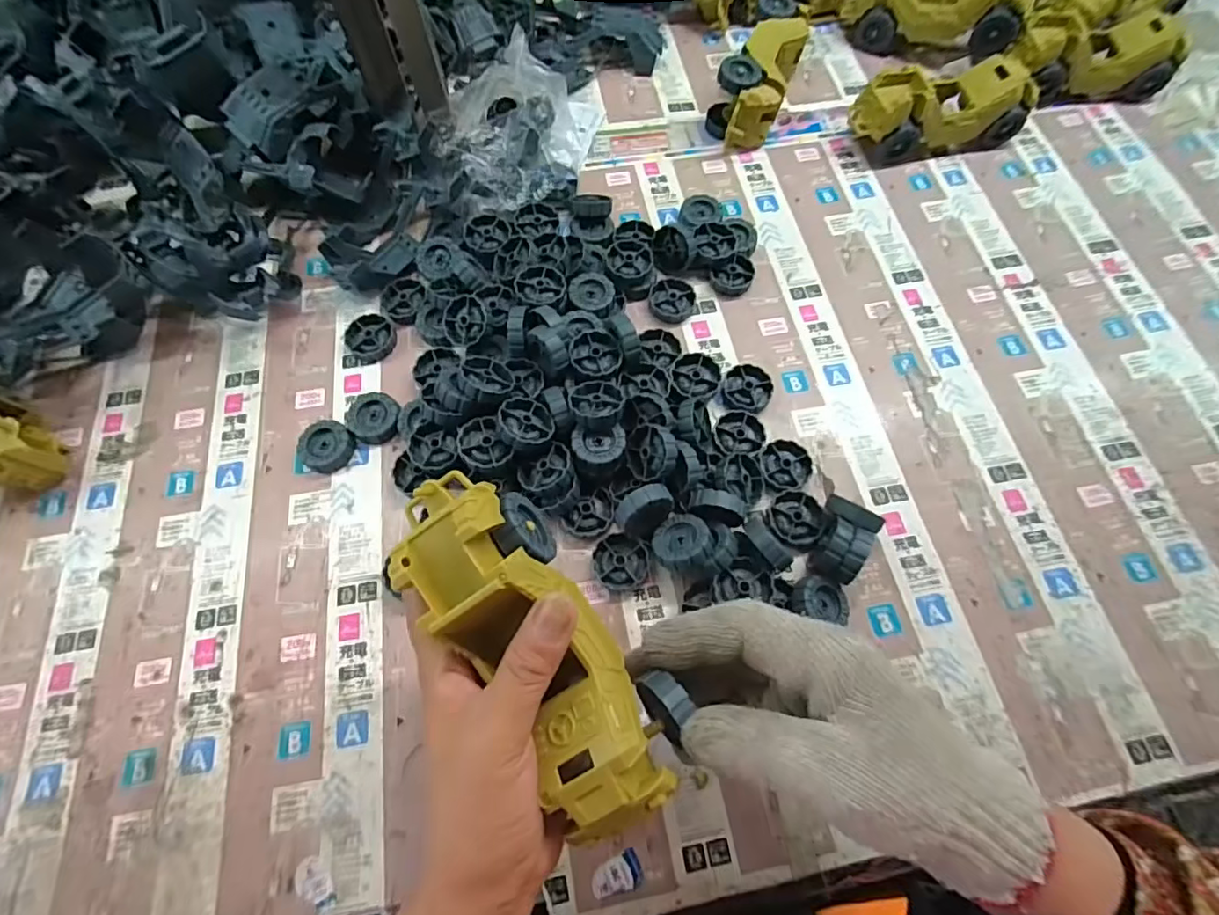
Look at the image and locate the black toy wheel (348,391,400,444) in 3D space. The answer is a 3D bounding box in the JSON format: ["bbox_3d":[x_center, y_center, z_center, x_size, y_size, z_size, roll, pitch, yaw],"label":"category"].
[{"bbox_3d":[-0.177,-0.029,0.430,0.043,0.016,0.036,41,74,16],"label":"black toy wheel"}]

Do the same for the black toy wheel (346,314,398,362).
[{"bbox_3d":[-0.194,-0.097,0.460,0.042,0.013,0.037,42,74,16],"label":"black toy wheel"}]

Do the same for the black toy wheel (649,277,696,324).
[{"bbox_3d":[0.053,-0.132,0.478,0.038,0.014,0.040,0,67,1],"label":"black toy wheel"}]

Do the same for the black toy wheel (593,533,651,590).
[{"bbox_3d":[0.008,0.073,0.392,0.038,0.010,0.035,0,67,1],"label":"black toy wheel"}]

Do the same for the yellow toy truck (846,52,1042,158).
[{"bbox_3d":[0.309,-0.336,0.537,0.158,0.063,0.064,-11,67,-4],"label":"yellow toy truck"}]

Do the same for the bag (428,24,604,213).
[{"bbox_3d":[-0.080,-0.293,0.511,0.114,0.076,0.183,13,68,6],"label":"bag"}]

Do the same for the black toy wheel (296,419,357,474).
[{"bbox_3d":[-0.211,-0.008,0.422,0.037,0.016,0.037,0,67,1],"label":"black toy wheel"}]

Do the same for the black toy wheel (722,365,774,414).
[{"bbox_3d":[0.108,-0.052,0.443,0.037,0.012,0.038,0,67,1],"label":"black toy wheel"}]

